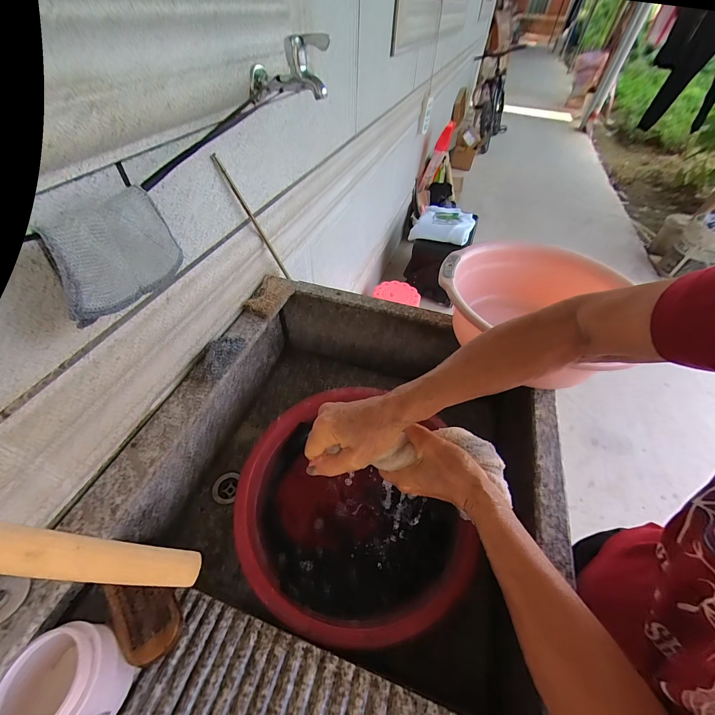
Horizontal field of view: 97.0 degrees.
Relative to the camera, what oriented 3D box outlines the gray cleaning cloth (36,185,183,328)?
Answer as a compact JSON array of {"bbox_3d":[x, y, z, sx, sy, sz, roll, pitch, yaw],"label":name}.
[{"bbox_3d":[-0.232,-0.099,0.307,0.013,0.091,0.129,15,50,10],"label":"gray cleaning cloth"}]

